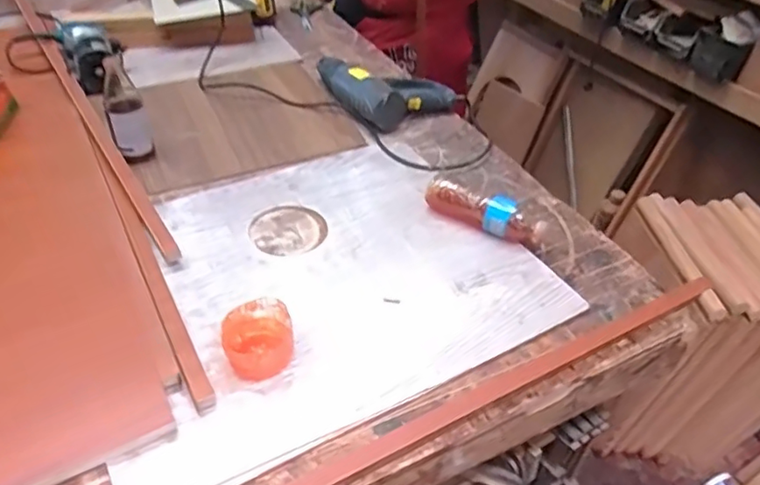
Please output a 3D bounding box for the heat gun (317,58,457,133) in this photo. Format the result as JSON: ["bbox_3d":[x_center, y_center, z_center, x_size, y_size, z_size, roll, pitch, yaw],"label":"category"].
[{"bbox_3d":[0.010,-0.323,1.192,0.210,0.073,0.226,-20,46,-22],"label":"heat gun"}]

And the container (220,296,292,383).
[{"bbox_3d":[-0.140,0.116,0.697,0.080,0.054,0.078,1,42,-1],"label":"container"}]

